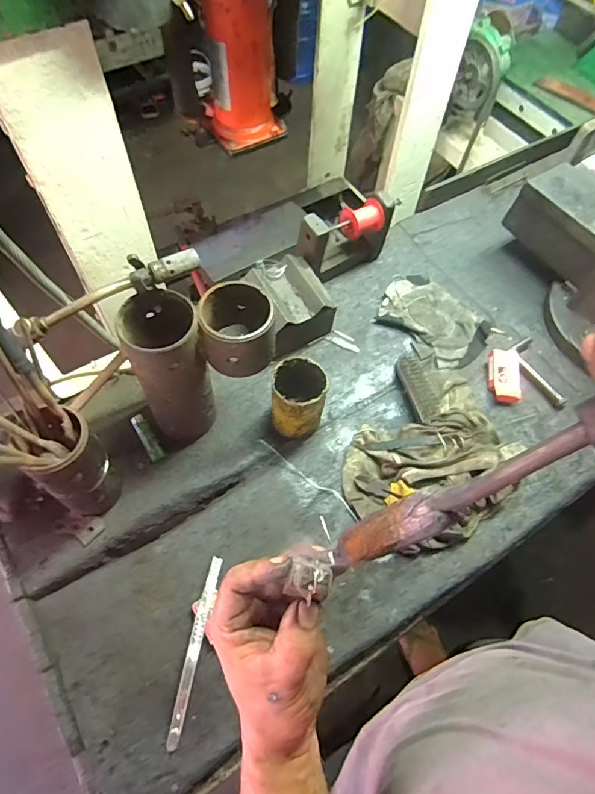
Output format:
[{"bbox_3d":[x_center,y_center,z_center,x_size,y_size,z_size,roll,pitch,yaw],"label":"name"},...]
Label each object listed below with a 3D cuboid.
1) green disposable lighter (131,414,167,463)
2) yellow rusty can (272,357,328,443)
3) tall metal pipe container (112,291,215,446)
[{"bbox_3d":[-0.224,0.058,0.709,0.023,0.017,0.087,-30,66,-17],"label":"green disposable lighter"},{"bbox_3d":[0.001,0.005,0.686,0.073,0.119,0.075,1,61,-2],"label":"yellow rusty can"},{"bbox_3d":[-0.159,-0.031,0.619,0.089,0.215,0.093,-20,64,-13],"label":"tall metal pipe container"}]

